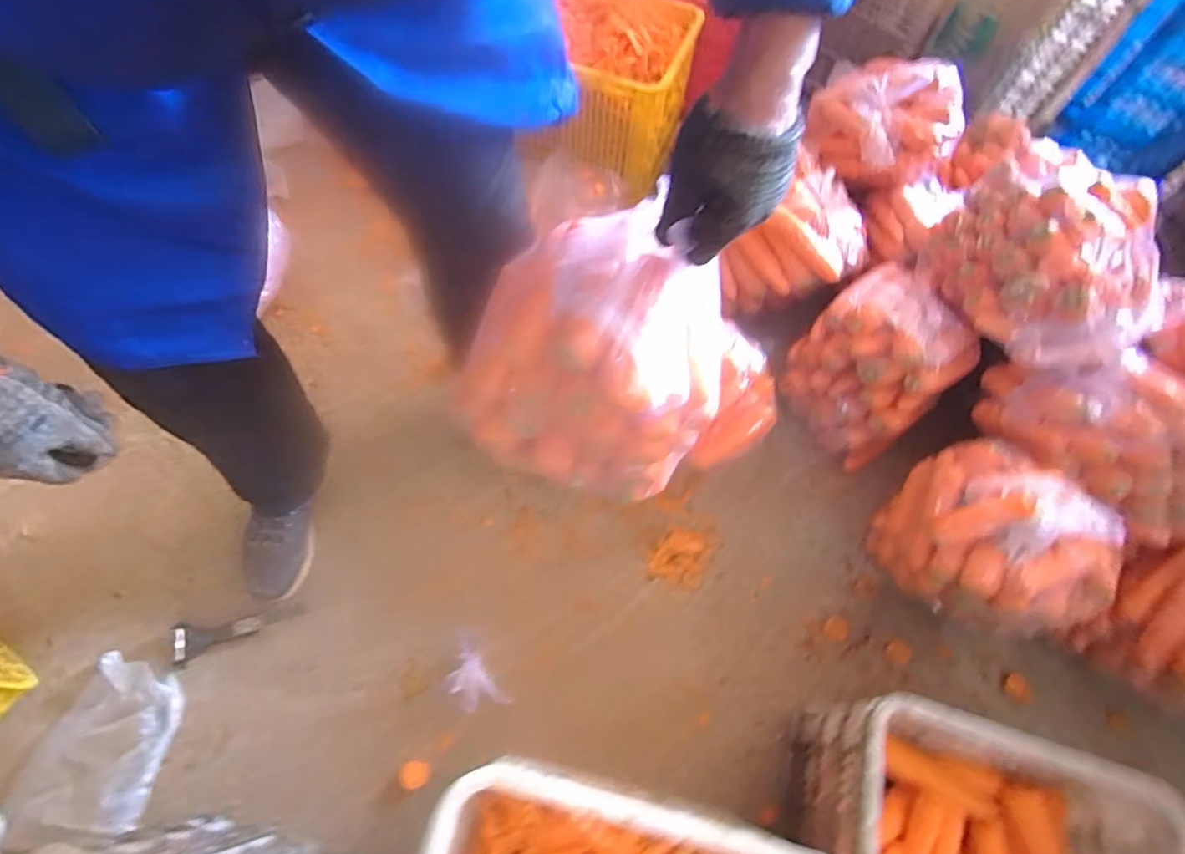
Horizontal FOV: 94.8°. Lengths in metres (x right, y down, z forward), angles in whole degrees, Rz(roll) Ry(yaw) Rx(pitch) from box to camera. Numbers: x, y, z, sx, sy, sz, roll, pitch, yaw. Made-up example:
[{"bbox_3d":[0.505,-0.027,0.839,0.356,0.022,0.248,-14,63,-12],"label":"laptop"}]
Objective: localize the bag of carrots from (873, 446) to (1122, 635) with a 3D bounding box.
[{"bbox_3d":[0.577,0.175,0.829,0.207,0.272,0.269,-10,64,-8],"label":"bag of carrots"}]

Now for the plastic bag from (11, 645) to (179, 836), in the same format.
[{"bbox_3d":[-0.723,0.461,0.798,0.193,0.033,0.230,2,63,-2],"label":"plastic bag"}]

